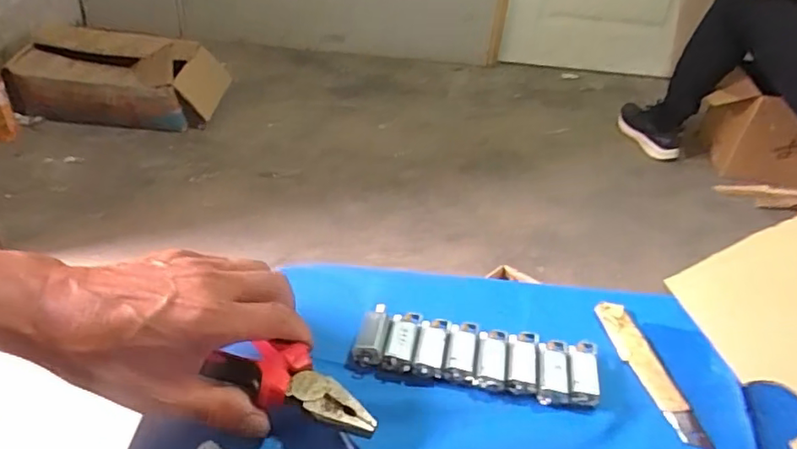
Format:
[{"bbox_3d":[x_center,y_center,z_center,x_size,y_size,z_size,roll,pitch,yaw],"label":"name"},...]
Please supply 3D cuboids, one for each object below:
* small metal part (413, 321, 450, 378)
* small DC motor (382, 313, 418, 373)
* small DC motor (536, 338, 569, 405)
[{"bbox_3d":[0.023,0.084,0.395,0.020,0.012,0.046,11,39,7],"label":"small metal part"},{"bbox_3d":[0.002,0.079,0.395,0.019,0.011,0.047,9,39,5],"label":"small DC motor"},{"bbox_3d":[0.103,0.097,0.386,0.020,0.009,0.047,9,39,5],"label":"small DC motor"}]

